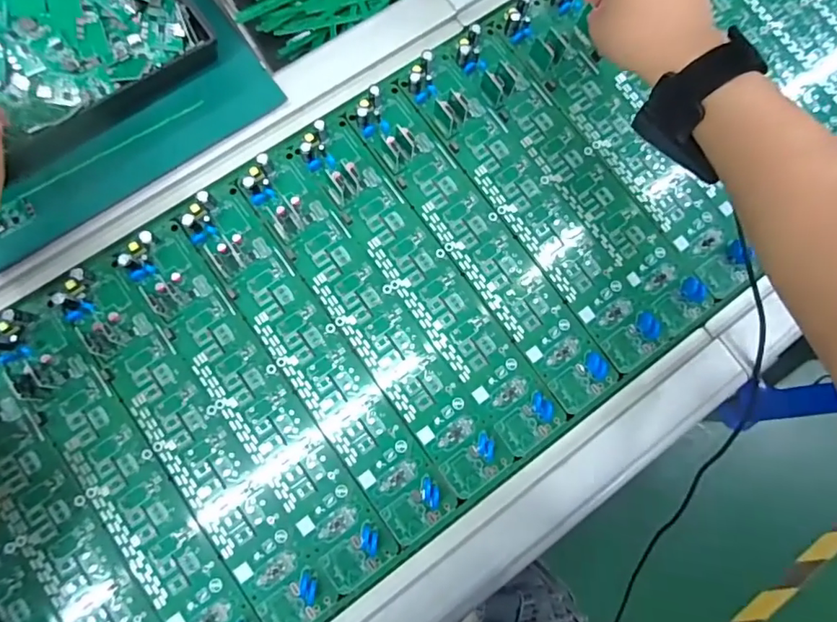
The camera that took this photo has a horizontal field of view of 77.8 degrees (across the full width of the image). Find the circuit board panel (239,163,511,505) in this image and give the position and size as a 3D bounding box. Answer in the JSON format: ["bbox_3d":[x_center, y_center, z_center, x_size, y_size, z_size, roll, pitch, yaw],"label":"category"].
[{"bbox_3d":[-0.034,0.007,0.362,0.047,0.010,0.265,-36,87,-9],"label":"circuit board panel"}]

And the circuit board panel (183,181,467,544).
[{"bbox_3d":[-0.070,0.035,0.354,0.045,0.010,0.265,-36,87,-9],"label":"circuit board panel"}]

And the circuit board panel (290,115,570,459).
[{"bbox_3d":[0.006,-0.022,0.372,0.048,0.014,0.269,-36,87,-9],"label":"circuit board panel"}]

